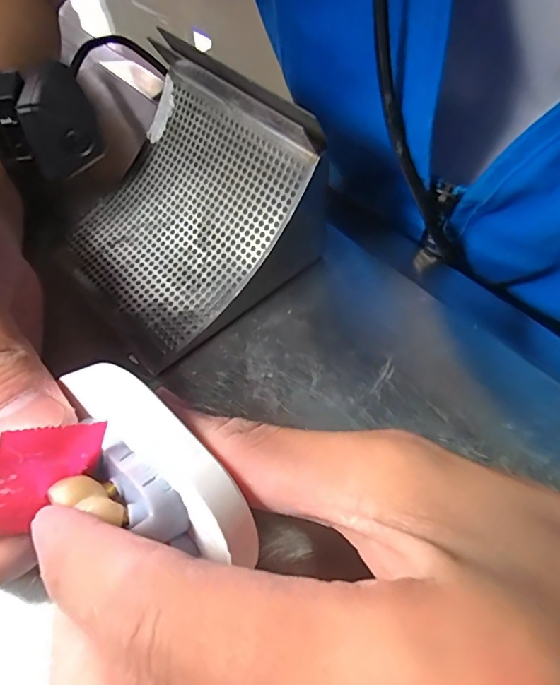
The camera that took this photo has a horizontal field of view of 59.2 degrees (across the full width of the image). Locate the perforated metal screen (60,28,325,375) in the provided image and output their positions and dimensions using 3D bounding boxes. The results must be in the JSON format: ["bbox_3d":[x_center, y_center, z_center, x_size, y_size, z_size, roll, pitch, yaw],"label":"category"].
[{"bbox_3d":[-0.046,-0.062,0.218,0.096,0.020,0.116,43,102,24],"label":"perforated metal screen"}]

